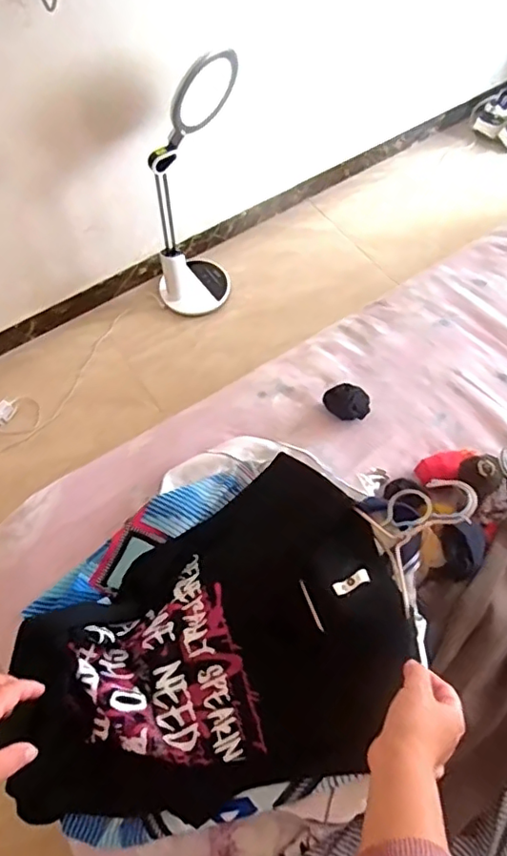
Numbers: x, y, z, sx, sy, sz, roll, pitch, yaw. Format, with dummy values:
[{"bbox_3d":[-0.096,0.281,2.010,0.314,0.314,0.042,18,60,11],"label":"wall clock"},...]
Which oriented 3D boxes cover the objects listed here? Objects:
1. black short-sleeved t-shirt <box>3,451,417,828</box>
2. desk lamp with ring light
[{"bbox_3d":[-0.043,0.281,0.697,0.484,0.108,0.344,-32,67,-15],"label":"black short-sleeved t-shirt"},{"bbox_3d":[-0.152,-0.583,1.433,0.241,0.620,0.239,-2,63,0],"label":"desk lamp with ring light"}]

